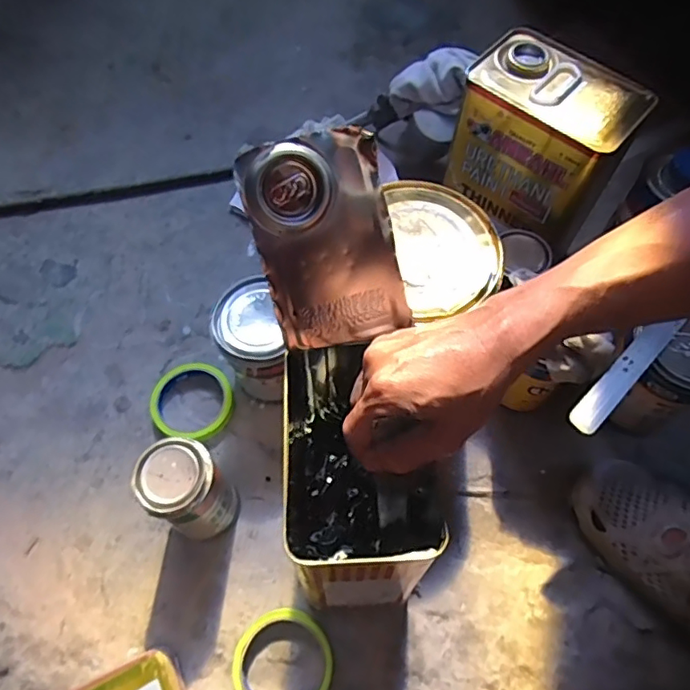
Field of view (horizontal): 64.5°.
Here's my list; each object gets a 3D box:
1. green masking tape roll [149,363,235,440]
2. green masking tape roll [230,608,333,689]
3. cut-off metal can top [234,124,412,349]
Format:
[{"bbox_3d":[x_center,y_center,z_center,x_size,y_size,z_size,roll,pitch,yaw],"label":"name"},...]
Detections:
[{"bbox_3d":[-0.183,0.069,0.662,0.099,0.023,0.093,-1,64,2],"label":"green masking tape roll"},{"bbox_3d":[-0.059,0.307,0.527,0.093,0.026,0.093,-1,64,2],"label":"green masking tape roll"},{"bbox_3d":[-0.012,-0.072,0.396,0.097,0.151,0.012,-18,23,-9],"label":"cut-off metal can top"}]

